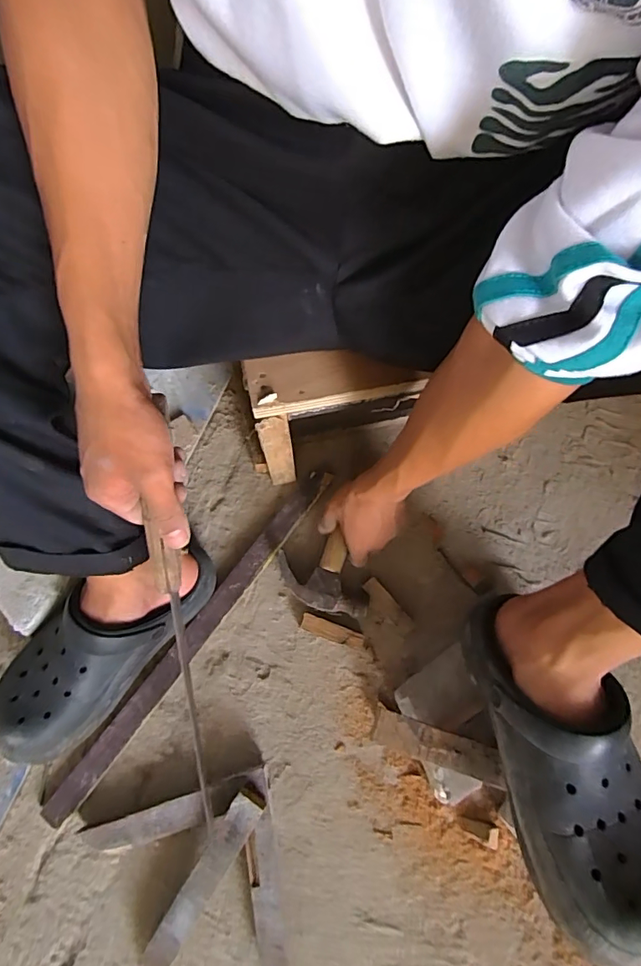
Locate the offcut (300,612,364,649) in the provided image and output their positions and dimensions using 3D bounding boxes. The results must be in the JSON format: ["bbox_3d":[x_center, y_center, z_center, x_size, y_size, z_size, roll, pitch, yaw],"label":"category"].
[{"bbox_3d":[0.014,0.183,0.583,0.078,0.017,0.020,20,71,5],"label":"offcut"}]

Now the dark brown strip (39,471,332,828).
[{"bbox_3d":[-0.145,0.173,0.582,0.034,0.014,0.490,35,73,10],"label":"dark brown strip"}]

